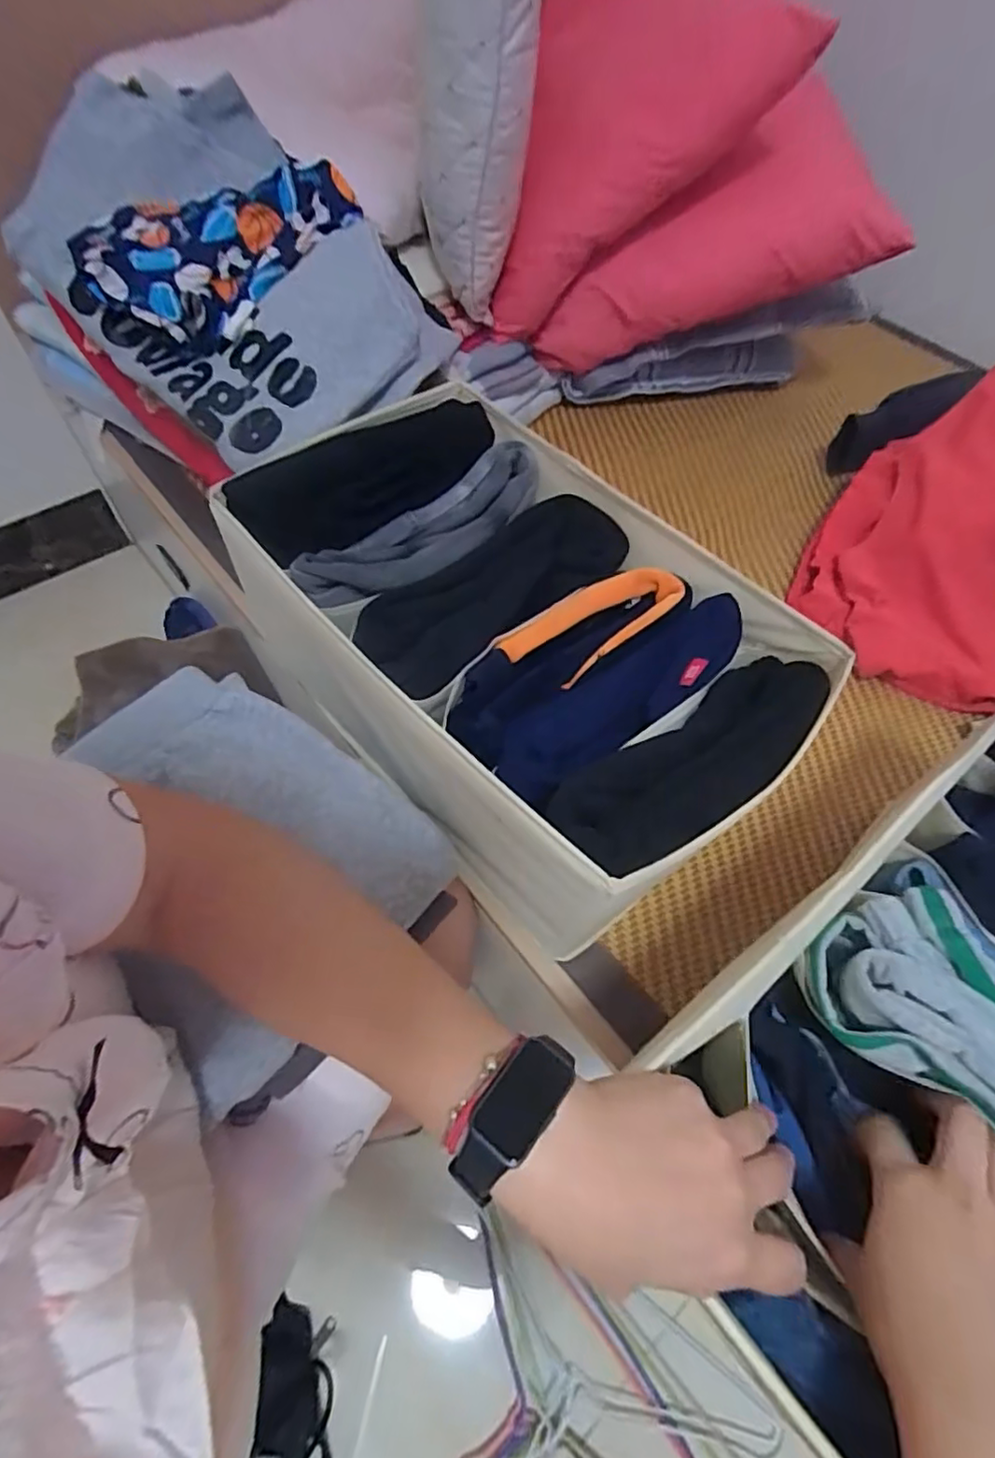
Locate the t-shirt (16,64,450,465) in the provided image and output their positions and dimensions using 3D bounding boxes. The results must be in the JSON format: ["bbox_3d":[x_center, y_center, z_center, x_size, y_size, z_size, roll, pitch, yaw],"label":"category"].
[{"bbox_3d":[-0.279,-0.452,0.619,0.273,0.148,0.423,-34,66,-22],"label":"t-shirt"}]

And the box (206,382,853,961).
[{"bbox_3d":[0.008,-0.055,0.501,0.250,0.184,0.407,-38,68,-24],"label":"box"}]

